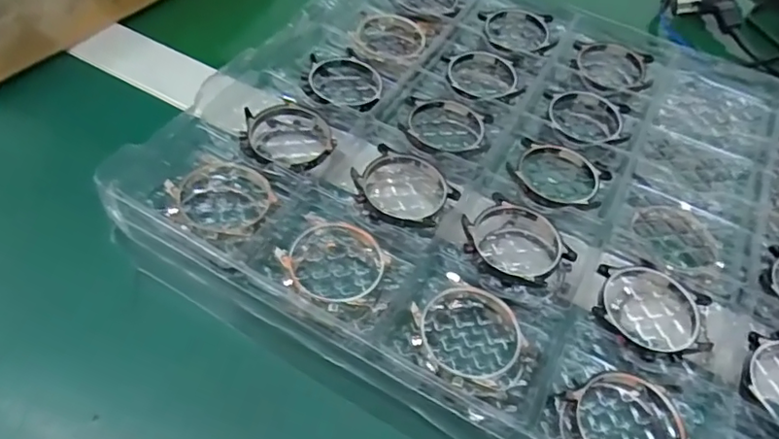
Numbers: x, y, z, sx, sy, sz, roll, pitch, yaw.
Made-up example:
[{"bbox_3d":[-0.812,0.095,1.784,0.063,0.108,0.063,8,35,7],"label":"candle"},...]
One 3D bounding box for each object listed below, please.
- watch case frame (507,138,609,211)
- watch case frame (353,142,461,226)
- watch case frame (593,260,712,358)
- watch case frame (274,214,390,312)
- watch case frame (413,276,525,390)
[{"bbox_3d":[0.095,-0.024,0.323,0.053,0.008,0.051,23,54,13],"label":"watch case frame"},{"bbox_3d":[0.008,-0.017,0.306,0.052,0.010,0.049,31,56,18],"label":"watch case frame"},{"bbox_3d":[0.126,0.041,0.275,0.053,0.010,0.053,17,53,9],"label":"watch case frame"},{"bbox_3d":[-0.026,0.019,0.268,0.048,0.004,0.044,26,55,8],"label":"watch case frame"},{"bbox_3d":[0.036,0.052,0.254,0.052,0.012,0.047,26,55,15],"label":"watch case frame"}]

